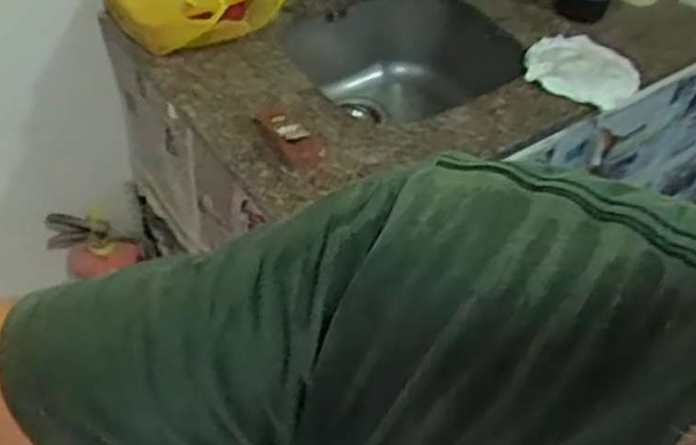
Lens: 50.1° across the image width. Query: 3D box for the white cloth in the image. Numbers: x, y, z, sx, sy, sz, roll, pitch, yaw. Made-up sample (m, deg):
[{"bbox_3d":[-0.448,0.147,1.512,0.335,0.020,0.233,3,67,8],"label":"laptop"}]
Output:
[{"bbox_3d":[0.364,-0.242,1.168,0.166,0.028,0.152,33,52,21],"label":"white cloth"}]

